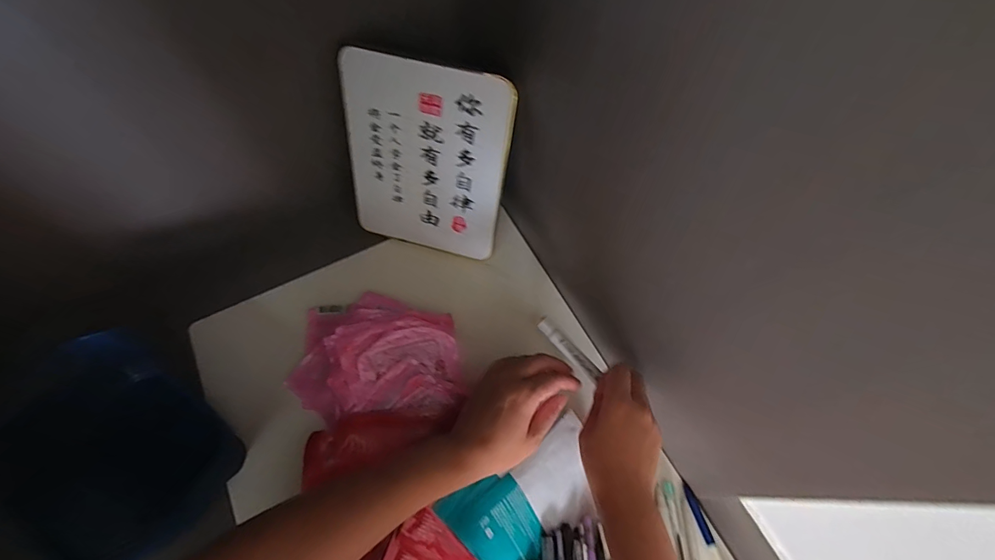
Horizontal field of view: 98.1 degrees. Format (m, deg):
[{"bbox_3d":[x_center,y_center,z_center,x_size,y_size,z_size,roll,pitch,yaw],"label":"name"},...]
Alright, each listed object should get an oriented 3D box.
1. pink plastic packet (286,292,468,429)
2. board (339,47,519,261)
[{"bbox_3d":[-0.147,0.087,0.527,0.207,0.059,0.151,-2,65,-2],"label":"pink plastic packet"},{"bbox_3d":[-0.086,-0.133,0.528,0.189,0.249,0.010,15,45,4],"label":"board"}]

